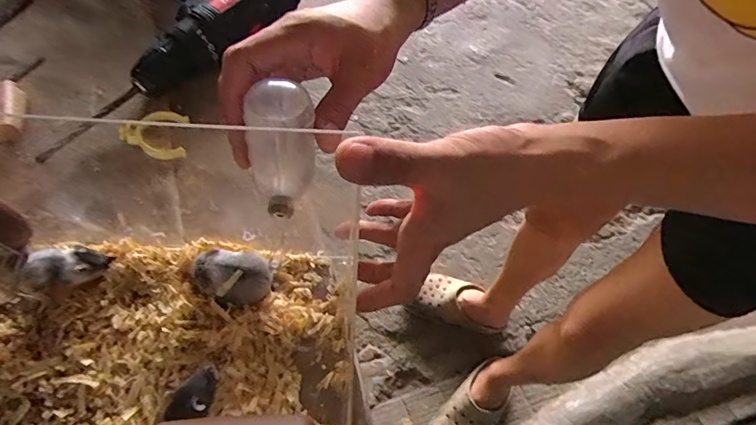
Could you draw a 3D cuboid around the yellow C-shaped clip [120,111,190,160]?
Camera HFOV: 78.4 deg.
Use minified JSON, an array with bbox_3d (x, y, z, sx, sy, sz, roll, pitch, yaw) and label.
[{"bbox_3d":[-0.175,-0.066,0.378,0.050,0.020,0.047,28,64,9],"label":"yellow C-shaped clip"}]

